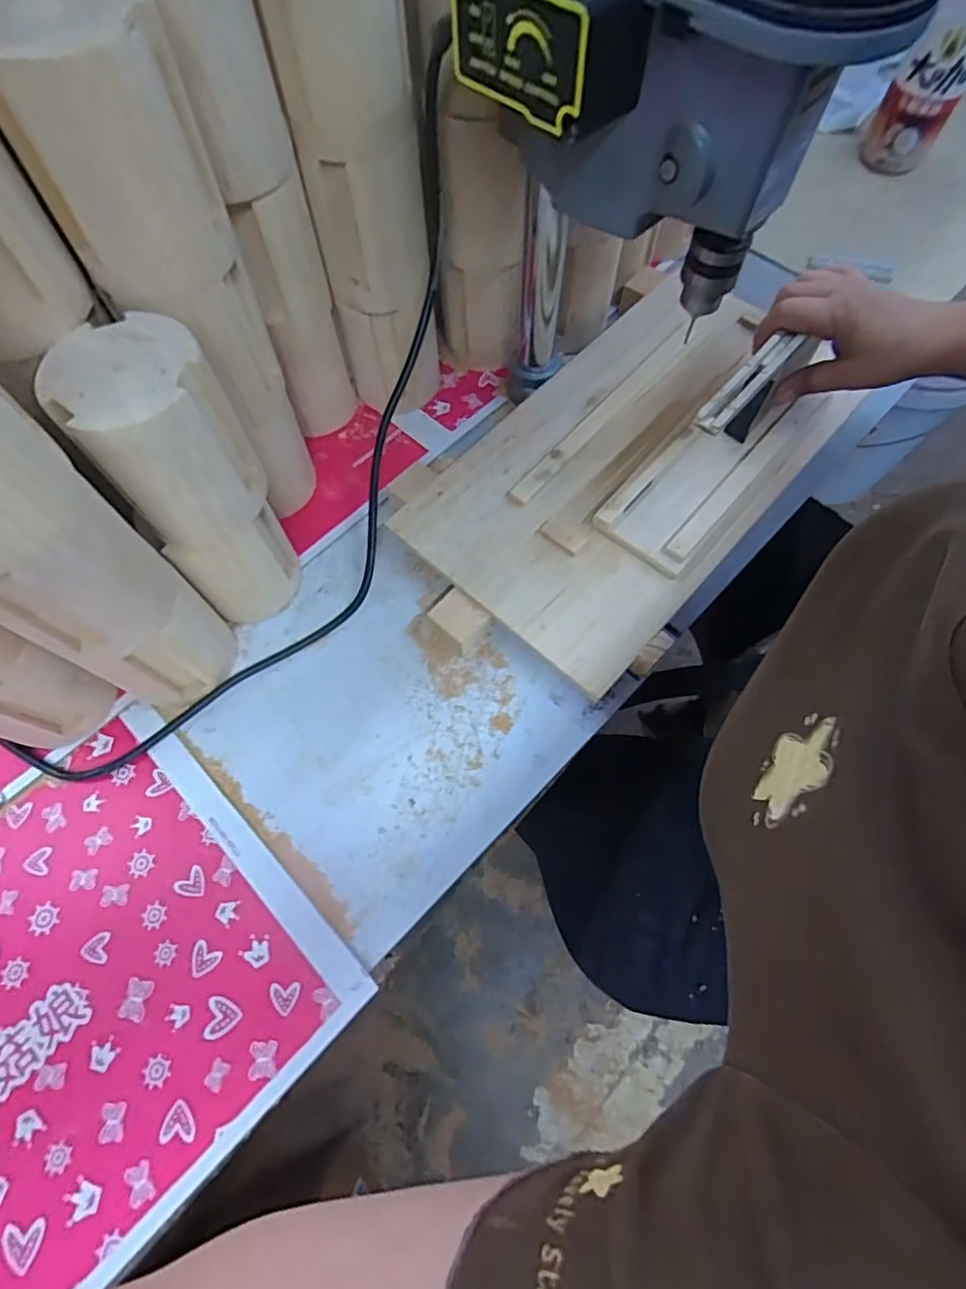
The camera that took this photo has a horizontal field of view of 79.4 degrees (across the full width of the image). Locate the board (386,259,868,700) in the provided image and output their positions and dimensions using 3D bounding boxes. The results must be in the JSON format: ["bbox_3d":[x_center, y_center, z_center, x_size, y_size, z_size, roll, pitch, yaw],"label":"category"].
[{"bbox_3d":[0.117,-0.160,0.473,0.222,0.031,0.363,40,77,14],"label":"board"}]

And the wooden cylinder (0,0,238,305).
[{"bbox_3d":[-0.171,-0.233,0.272,0.076,0.101,0.072,-22,70,-9],"label":"wooden cylinder"}]

